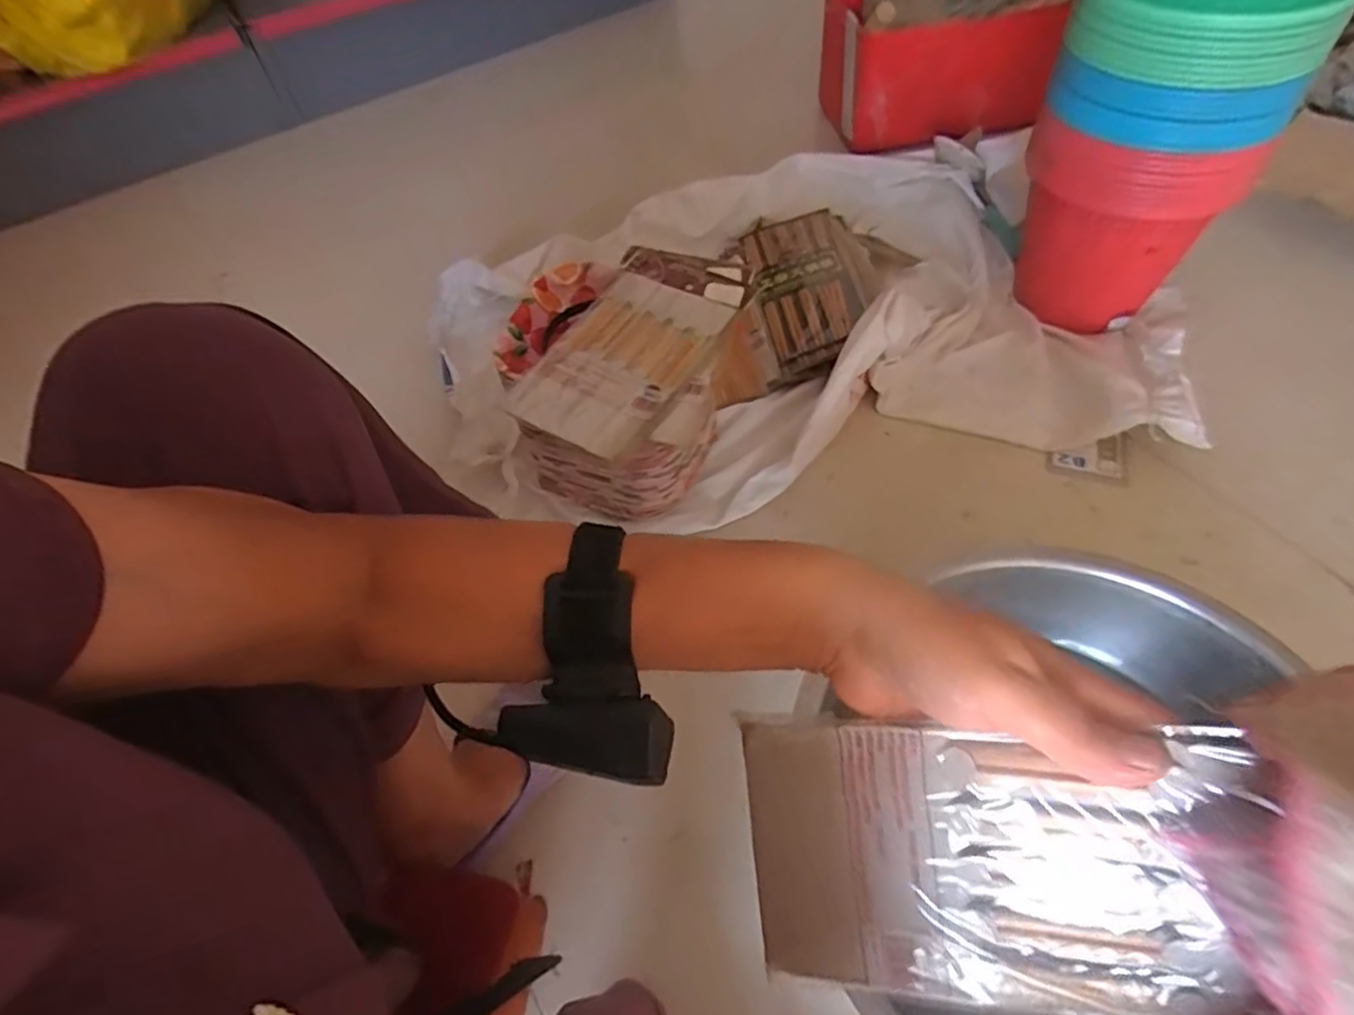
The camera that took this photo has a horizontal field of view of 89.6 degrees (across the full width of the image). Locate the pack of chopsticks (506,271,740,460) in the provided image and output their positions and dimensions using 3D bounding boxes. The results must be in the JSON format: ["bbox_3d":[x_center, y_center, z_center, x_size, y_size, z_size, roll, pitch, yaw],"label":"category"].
[{"bbox_3d":[-0.045,-0.131,0.598,0.125,0.016,0.195,22,60,19],"label":"pack of chopsticks"}]

